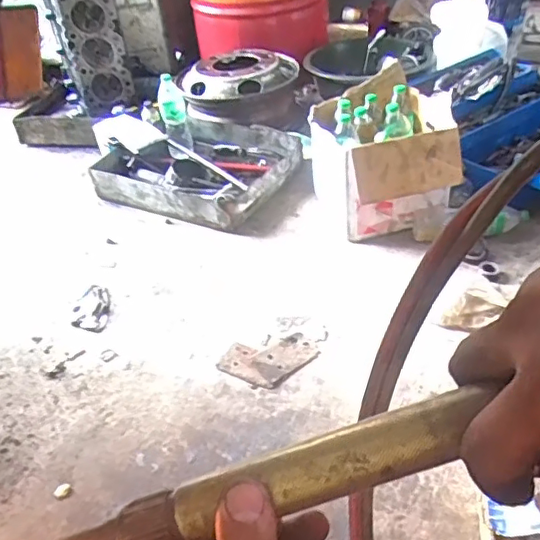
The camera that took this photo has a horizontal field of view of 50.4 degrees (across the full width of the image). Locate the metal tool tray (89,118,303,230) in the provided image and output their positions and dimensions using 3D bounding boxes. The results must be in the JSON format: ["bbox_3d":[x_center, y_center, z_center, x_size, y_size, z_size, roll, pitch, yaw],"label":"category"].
[{"bbox_3d":[-0.214,-0.315,1.718,0.545,0.113,0.404,16,46,24],"label":"metal tool tray"}]

